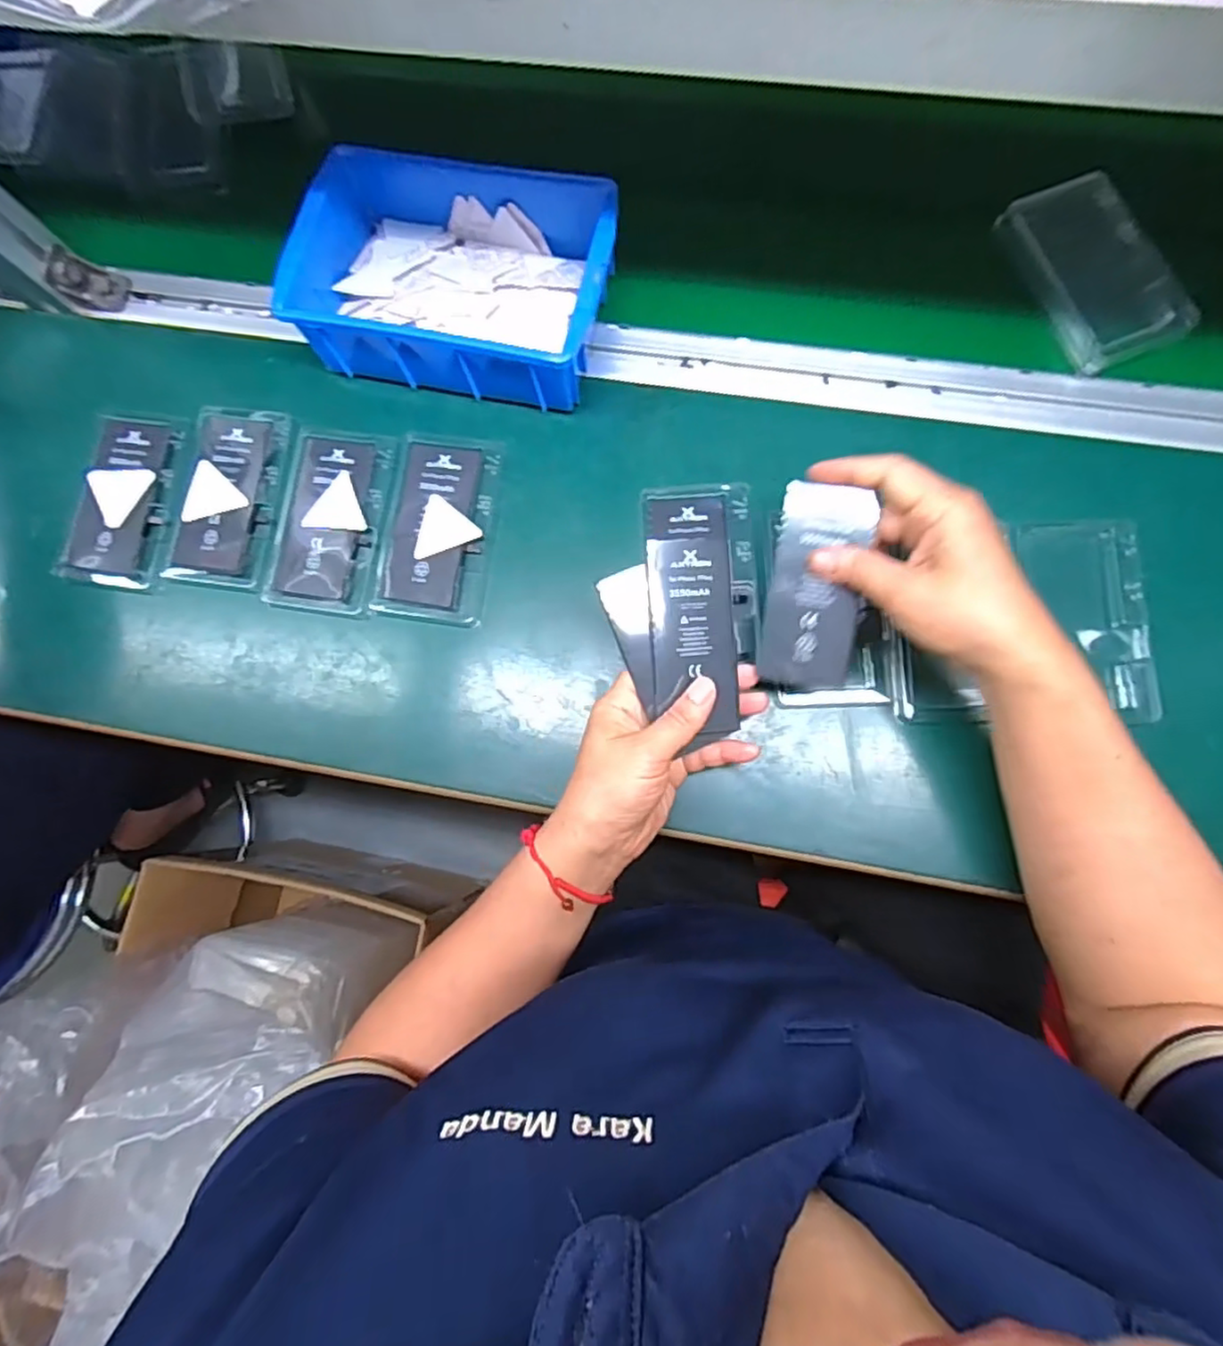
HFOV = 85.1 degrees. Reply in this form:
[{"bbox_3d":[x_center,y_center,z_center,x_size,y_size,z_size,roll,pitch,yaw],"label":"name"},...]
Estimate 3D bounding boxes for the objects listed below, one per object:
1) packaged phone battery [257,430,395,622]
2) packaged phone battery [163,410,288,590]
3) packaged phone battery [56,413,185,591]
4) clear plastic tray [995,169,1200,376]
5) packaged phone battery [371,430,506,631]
[{"bbox_3d":[-0.193,-0.105,0.456,0.074,0.005,0.127,9,86,5],"label":"packaged phone battery"},{"bbox_3d":[-0.267,-0.125,0.467,0.068,0.011,0.126,7,86,5],"label":"packaged phone battery"},{"bbox_3d":[-0.343,-0.122,0.466,0.069,0.011,0.122,7,86,4],"label":"packaged phone battery"},{"bbox_3d":[0.324,-0.270,0.446,0.080,0.022,0.127,-24,80,-1],"label":"clear plastic tray"},{"bbox_3d":[-0.117,-0.099,0.450,0.073,0.006,0.127,8,86,5],"label":"packaged phone battery"}]

